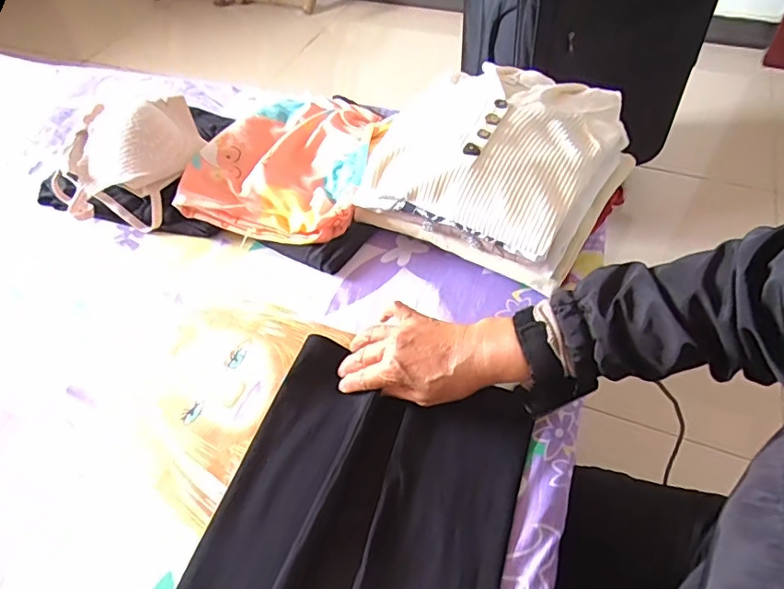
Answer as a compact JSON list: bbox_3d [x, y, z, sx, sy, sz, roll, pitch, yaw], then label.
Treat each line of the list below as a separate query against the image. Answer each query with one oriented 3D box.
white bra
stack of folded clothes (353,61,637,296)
[{"bbox_3d":[-0.341,-0.176,0.699,0.197,0.105,0.149,-30,55,-22],"label":"white bra"},{"bbox_3d":[0.120,-0.154,0.630,0.275,0.126,0.240,21,53,19],"label":"stack of folded clothes"}]

